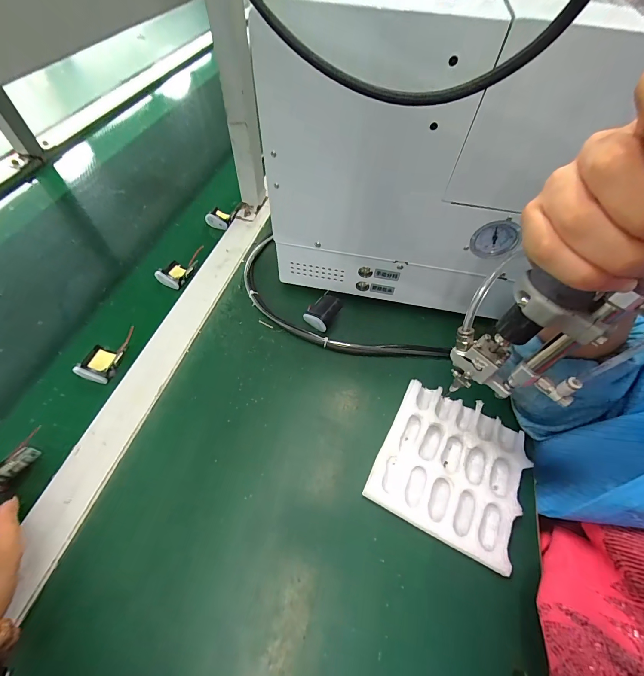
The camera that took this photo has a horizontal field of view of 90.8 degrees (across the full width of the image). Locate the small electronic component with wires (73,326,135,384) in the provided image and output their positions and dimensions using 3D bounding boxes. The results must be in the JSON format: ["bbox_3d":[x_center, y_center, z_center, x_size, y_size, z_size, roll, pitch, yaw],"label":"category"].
[{"bbox_3d":[-0.260,0.016,0.379,0.039,0.019,0.077,10,54,1],"label":"small electronic component with wires"}]

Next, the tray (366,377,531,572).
[{"bbox_3d":[0.125,0.122,0.312,0.125,0.019,0.134,27,57,13],"label":"tray"}]

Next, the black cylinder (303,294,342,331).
[{"bbox_3d":[0.003,-0.037,0.409,0.036,0.020,0.048,31,57,15],"label":"black cylinder"}]

